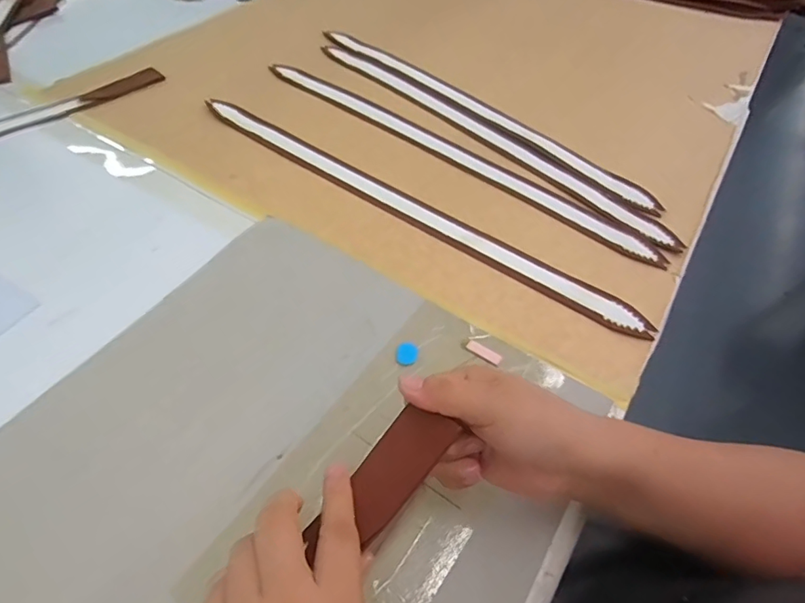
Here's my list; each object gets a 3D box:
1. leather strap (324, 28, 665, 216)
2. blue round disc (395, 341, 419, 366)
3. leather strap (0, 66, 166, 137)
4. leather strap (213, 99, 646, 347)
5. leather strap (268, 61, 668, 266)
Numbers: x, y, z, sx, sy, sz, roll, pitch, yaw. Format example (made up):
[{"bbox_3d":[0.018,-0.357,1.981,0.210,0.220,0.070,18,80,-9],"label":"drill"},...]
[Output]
[{"bbox_3d":[0.085,-0.263,0.648,0.036,0.006,0.560,-35,60,-26],"label":"leather strap"},{"bbox_3d":[0.004,0.042,0.404,0.019,0.004,0.022,0,52,-2],"label":"blue round disc"},{"bbox_3d":[-0.457,-0.216,0.589,0.047,0.004,0.351,37,59,24],"label":"leather strap"},{"bbox_3d":[-0.014,-0.106,0.519,0.554,0.006,0.035,31,57,21],"label":"leather strap"},{"bbox_3d":[0.046,-0.187,0.589,0.552,0.007,0.043,35,58,23],"label":"leather strap"}]

